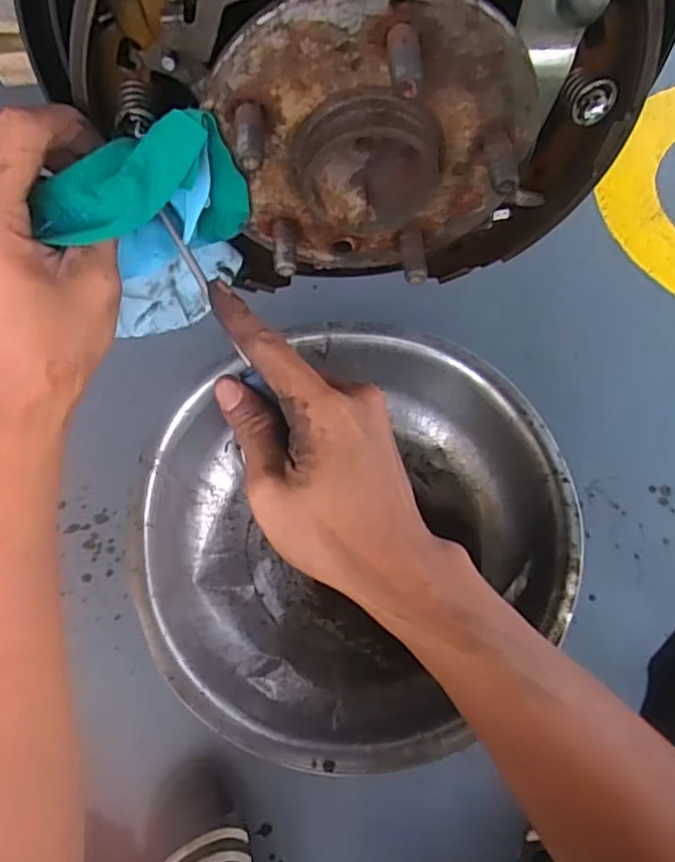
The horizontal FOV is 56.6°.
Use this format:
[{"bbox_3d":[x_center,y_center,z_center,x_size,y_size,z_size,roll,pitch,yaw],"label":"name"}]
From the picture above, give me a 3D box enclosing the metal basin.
[{"bbox_3d":[0.025,0.126,0.767,0.501,0.147,0.479,-34,68,-13],"label":"metal basin"}]

